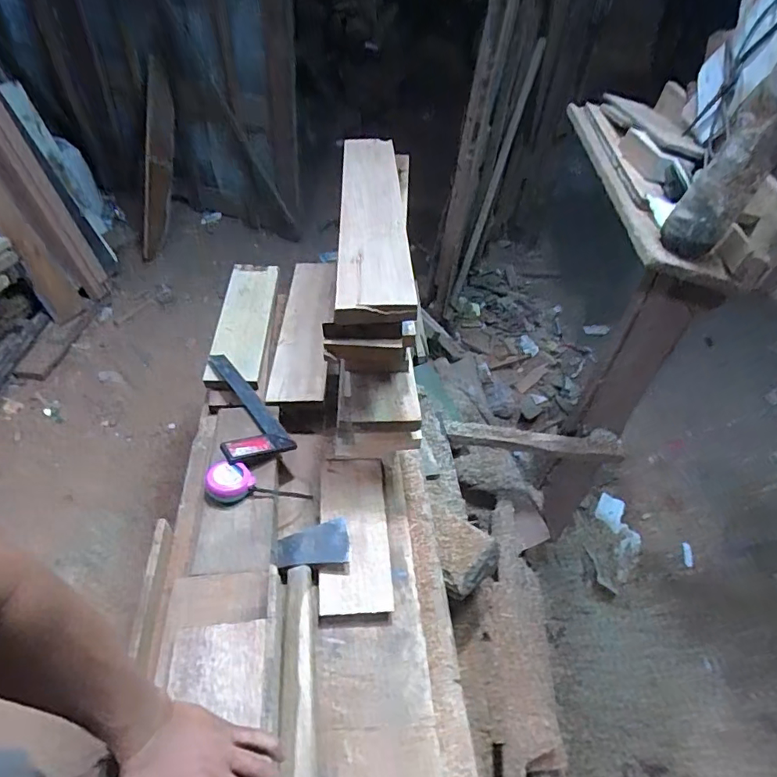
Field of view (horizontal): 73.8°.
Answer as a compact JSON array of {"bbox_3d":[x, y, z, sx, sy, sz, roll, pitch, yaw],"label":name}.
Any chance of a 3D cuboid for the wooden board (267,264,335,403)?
[{"bbox_3d":[-0.177,-0.149,1.119,0.113,0.031,0.494,-5,42,2],"label":"wooden board"}]

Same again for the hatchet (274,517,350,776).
[{"bbox_3d":[-0.110,0.333,0.668,0.105,0.047,0.356,3,46,-4],"label":"hatchet"}]

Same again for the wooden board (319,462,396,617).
[{"bbox_3d":[-0.054,0.218,0.811,0.104,0.025,0.265,2,42,-8],"label":"wooden board"}]

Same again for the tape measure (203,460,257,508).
[{"bbox_3d":[-0.243,0.143,0.788,0.070,0.030,0.067,-20,51,-24],"label":"tape measure"}]

